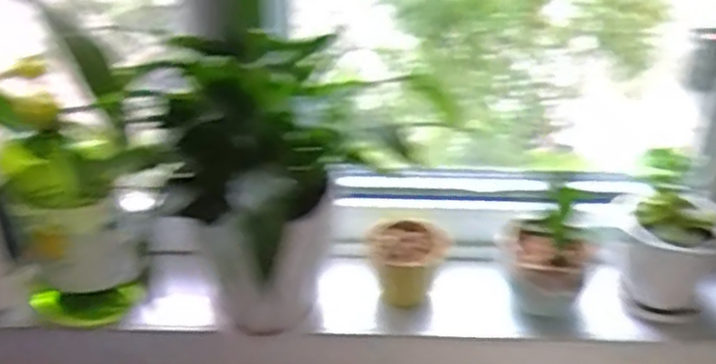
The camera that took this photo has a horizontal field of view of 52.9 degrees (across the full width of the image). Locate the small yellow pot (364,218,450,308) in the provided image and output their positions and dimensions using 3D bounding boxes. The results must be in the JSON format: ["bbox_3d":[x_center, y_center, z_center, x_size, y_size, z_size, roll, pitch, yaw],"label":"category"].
[{"bbox_3d":[0.053,0.090,0.770,0.086,0.080,0.079,1,35,-1],"label":"small yellow pot"}]

